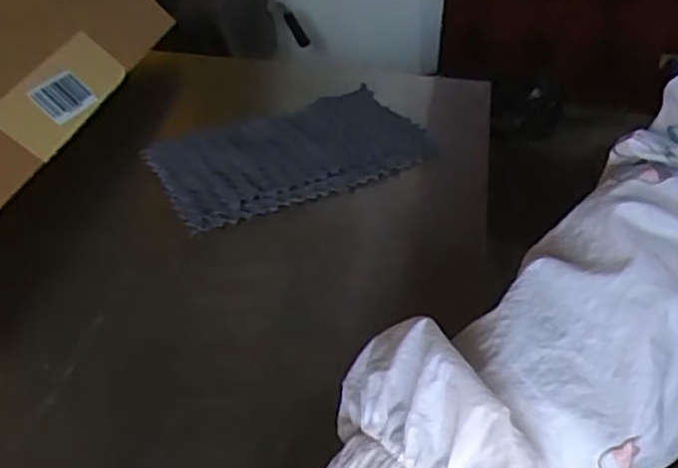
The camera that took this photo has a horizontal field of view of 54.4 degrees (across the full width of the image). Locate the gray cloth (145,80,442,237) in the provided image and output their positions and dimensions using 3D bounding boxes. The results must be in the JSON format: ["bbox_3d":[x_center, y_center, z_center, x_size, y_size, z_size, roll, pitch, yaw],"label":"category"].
[{"bbox_3d":[-0.032,-0.060,0.476,0.187,0.015,0.096,-18,44,-18],"label":"gray cloth"}]

